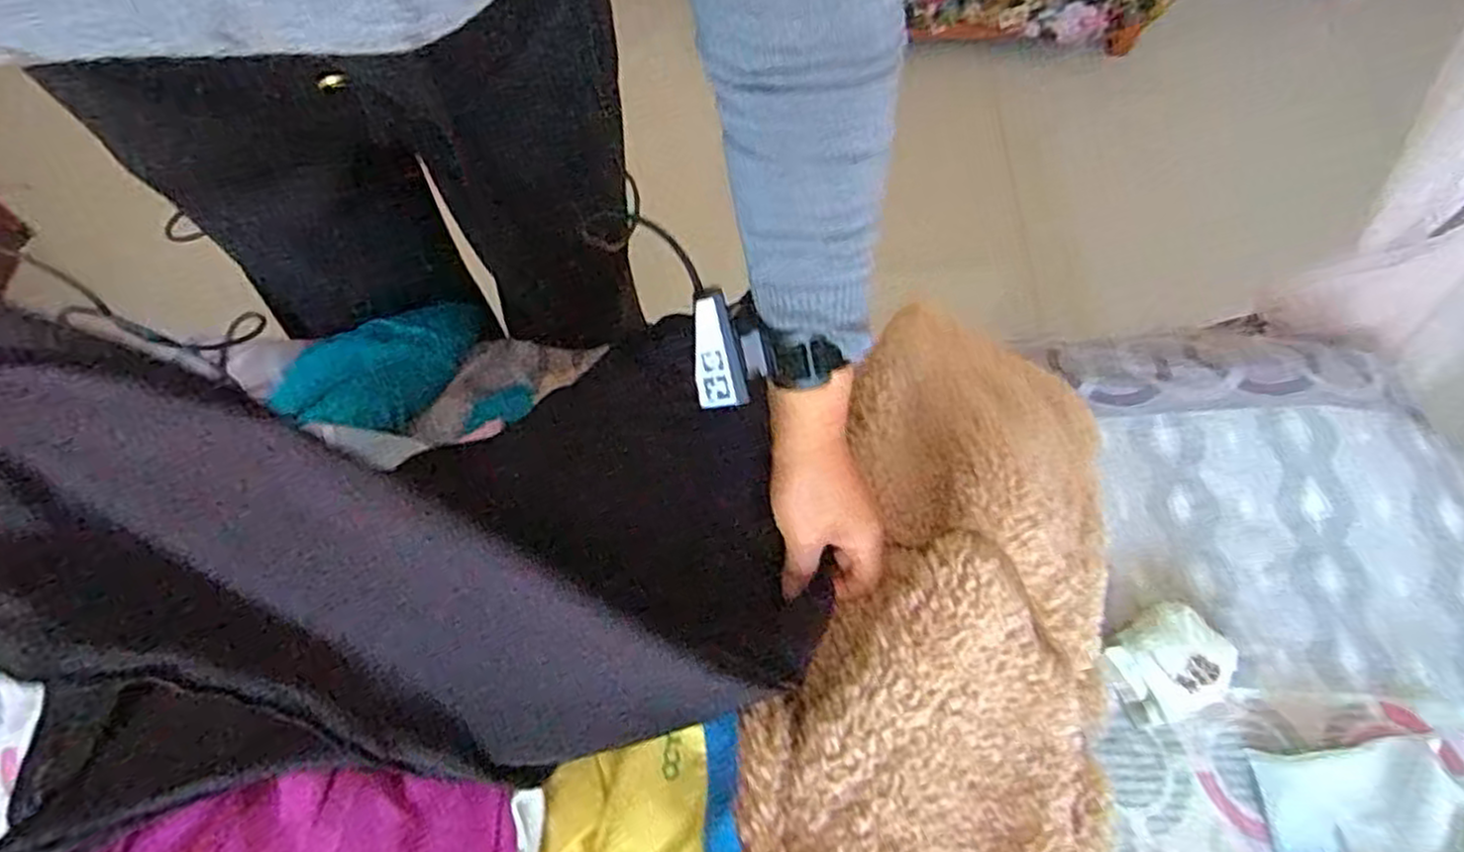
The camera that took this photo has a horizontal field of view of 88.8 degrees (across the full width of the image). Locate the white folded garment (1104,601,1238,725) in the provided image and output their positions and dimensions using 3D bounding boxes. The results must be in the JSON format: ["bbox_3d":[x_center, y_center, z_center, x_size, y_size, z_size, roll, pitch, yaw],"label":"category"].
[{"bbox_3d":[0.332,0.177,0.563,0.077,0.032,0.075,1,65,-2],"label":"white folded garment"}]

